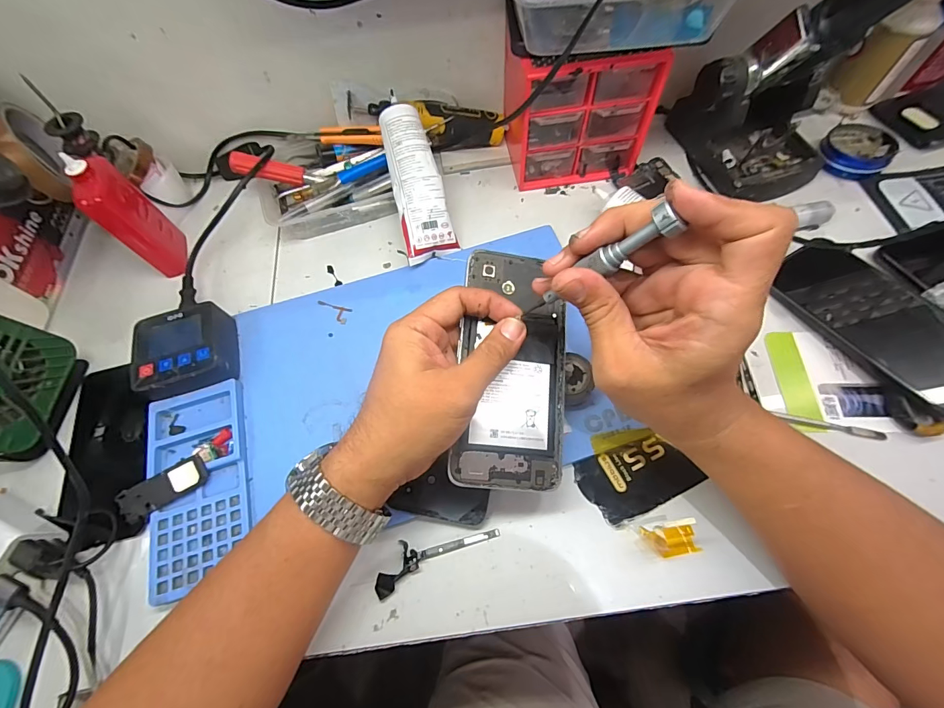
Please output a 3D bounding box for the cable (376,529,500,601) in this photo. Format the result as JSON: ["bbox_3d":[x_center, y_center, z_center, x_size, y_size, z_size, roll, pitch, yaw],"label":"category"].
[{"bbox_3d":[-0.027,0.137,0.285,0.091,0.007,0.026,-25,66,-10],"label":"cable"}]

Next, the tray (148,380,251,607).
[{"bbox_3d":[-0.206,0.094,0.304,0.068,0.010,0.147,-17,64,-6],"label":"tray"}]

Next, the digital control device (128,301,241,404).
[{"bbox_3d":[-0.239,-0.001,0.339,0.071,0.030,0.077,-20,65,-8],"label":"digital control device"}]

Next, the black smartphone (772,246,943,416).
[{"bbox_3d":[0.333,-0.027,0.332,0.076,0.015,0.160,-33,60,-2],"label":"black smartphone"}]

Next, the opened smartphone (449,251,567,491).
[{"bbox_3d":[0.029,0.008,0.283,0.075,0.005,0.163,7,76,-9],"label":"opened smartphone"}]

